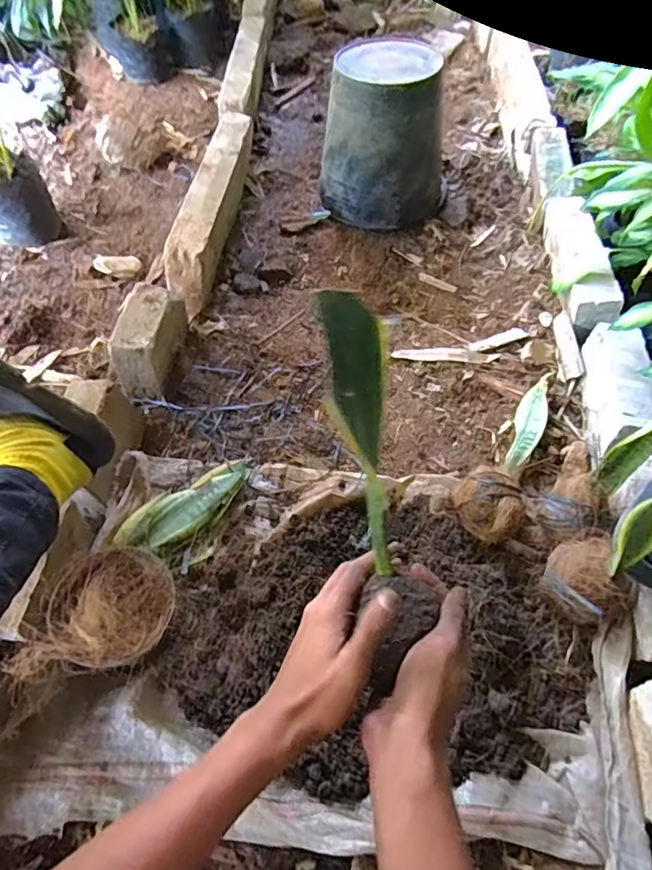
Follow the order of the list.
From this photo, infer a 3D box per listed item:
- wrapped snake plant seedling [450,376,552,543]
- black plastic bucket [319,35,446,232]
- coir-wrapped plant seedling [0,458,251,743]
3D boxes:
[{"bbox_3d":[0.315,0.021,0.914,0.105,0.104,0.362,26,59,15],"label":"wrapped snake plant seedling"},{"bbox_3d":[0.151,-0.700,1.290,0.282,0.322,0.276,1,56,-1],"label":"black plastic bucket"},{"bbox_3d":[-0.259,0.172,0.750,0.168,0.110,0.461,14,48,3],"label":"coir-wrapped plant seedling"}]

